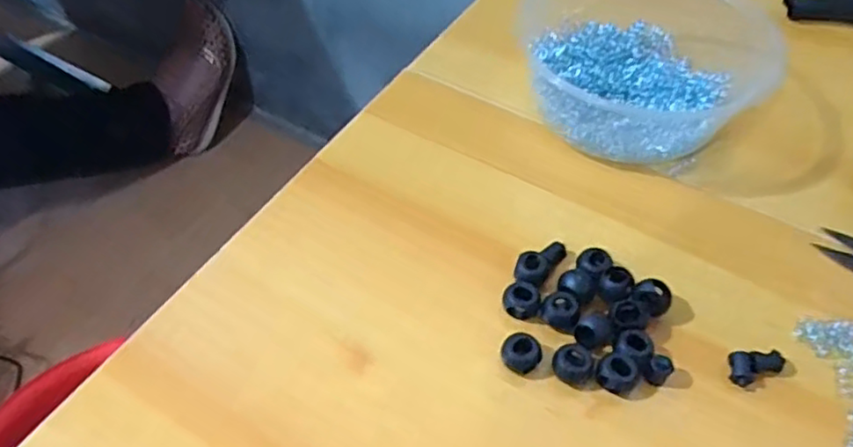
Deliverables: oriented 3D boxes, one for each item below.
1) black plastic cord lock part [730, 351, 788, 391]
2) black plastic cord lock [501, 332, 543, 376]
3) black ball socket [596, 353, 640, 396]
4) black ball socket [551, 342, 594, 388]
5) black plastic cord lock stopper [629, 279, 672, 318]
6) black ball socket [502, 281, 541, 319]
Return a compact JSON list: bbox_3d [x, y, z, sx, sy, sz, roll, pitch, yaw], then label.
[{"bbox_3d":[0.144,0.063,0.278,0.024,0.007,0.015,2,52,0],"label":"black plastic cord lock part"},{"bbox_3d":[0.041,0.058,0.278,0.016,0.014,0.014,20,54,13],"label":"black plastic cord lock"},{"bbox_3d":[0.082,0.064,0.273,0.016,0.013,0.013,33,58,22],"label":"black ball socket"},{"bbox_3d":[0.064,0.061,0.277,0.017,0.011,0.015,19,54,13],"label":"black ball socket"},{"bbox_3d":[0.103,0.035,0.294,0.018,0.013,0.016,-35,60,-26],"label":"black plastic cord lock stopper"},{"bbox_3d":[0.044,0.036,0.295,0.017,0.014,0.014,16,53,10],"label":"black ball socket"}]

